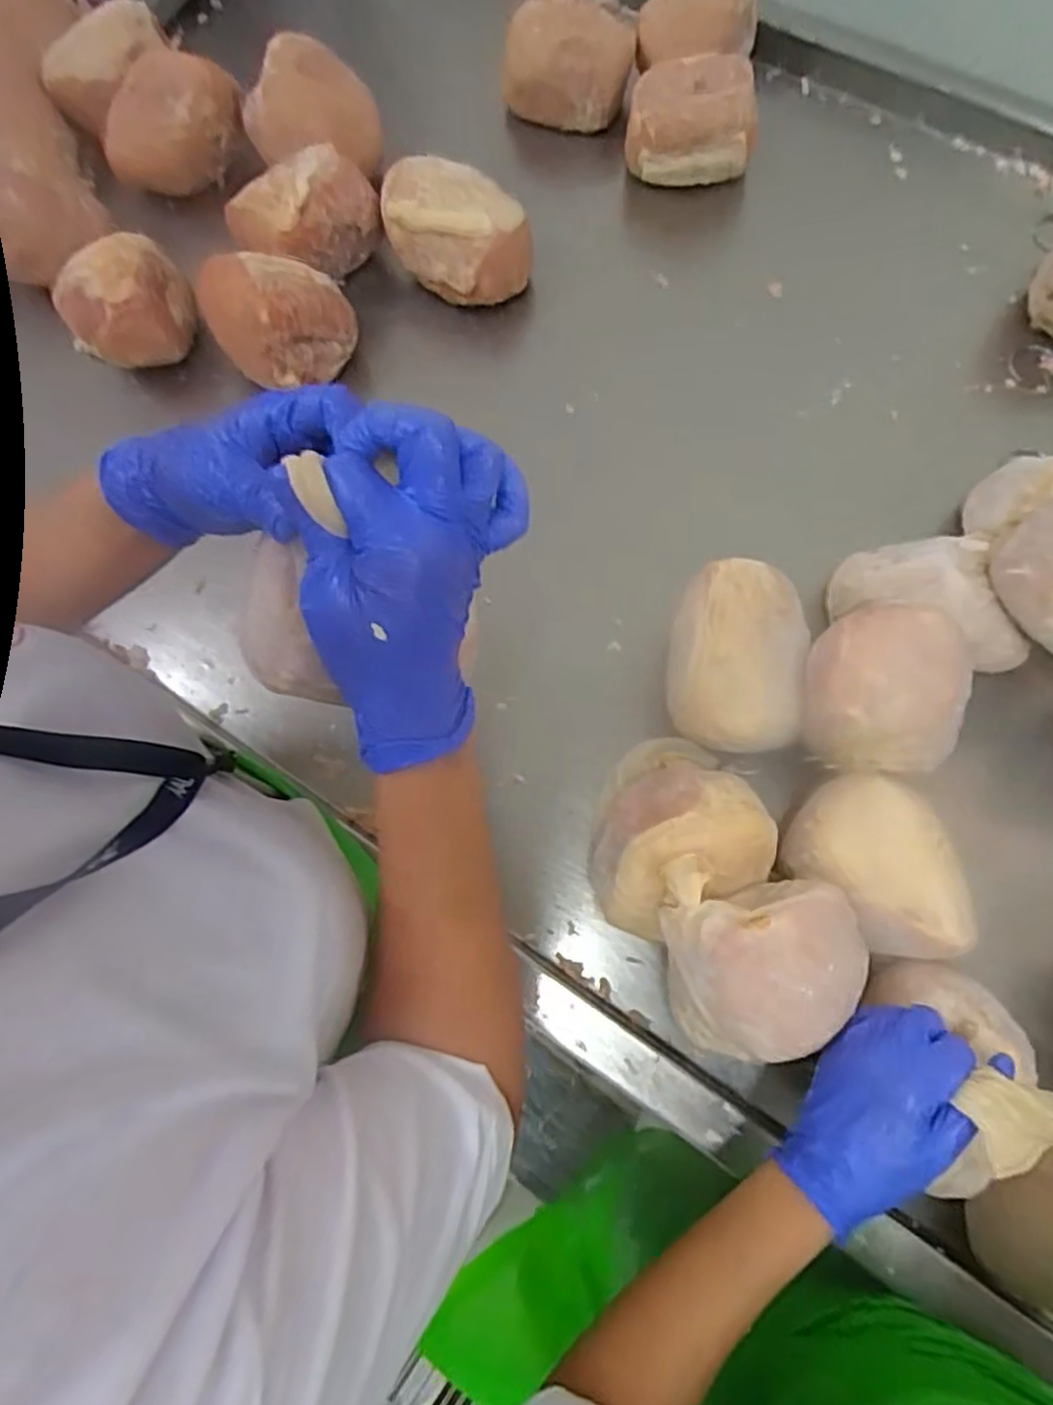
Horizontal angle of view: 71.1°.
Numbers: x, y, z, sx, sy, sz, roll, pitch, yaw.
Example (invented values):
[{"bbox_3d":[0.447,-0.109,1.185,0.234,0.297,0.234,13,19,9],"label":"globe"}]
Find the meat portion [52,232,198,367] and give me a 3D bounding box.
[{"bbox_3d":[-0.396,-0.398,0.735,0.098,0.081,0.118,40,77,13],"label":"meat portion"}]

